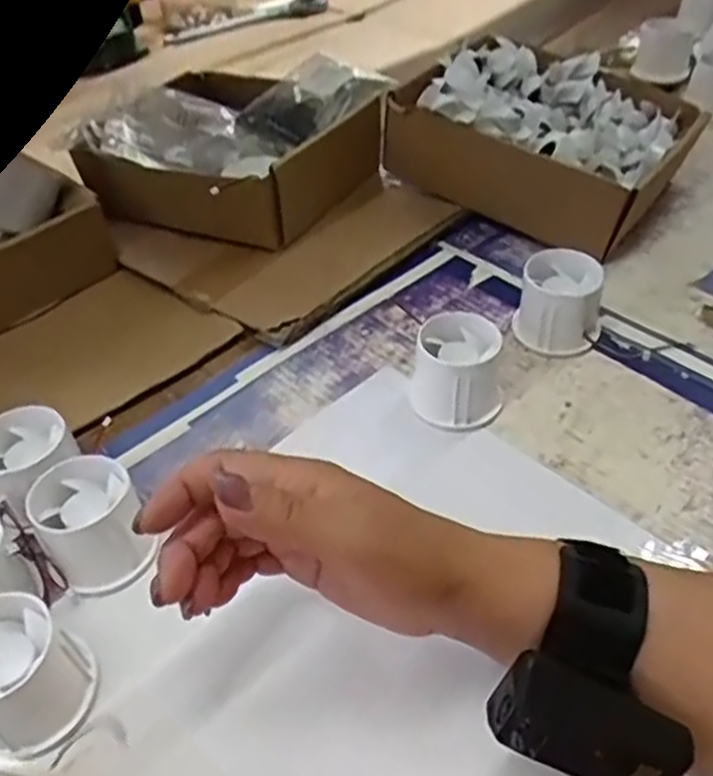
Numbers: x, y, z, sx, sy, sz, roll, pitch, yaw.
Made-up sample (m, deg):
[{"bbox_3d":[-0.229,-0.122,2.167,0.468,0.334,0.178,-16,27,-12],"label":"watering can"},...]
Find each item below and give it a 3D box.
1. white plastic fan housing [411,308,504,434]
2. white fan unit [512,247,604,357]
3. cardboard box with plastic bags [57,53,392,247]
[{"bbox_3d":[0.063,-0.011,0.462,0.051,0.049,0.055,7,45,12],"label":"white plastic fan housing"},{"bbox_3d":[0.136,-0.057,0.506,0.054,0.052,0.049,10,45,14],"label":"white fan unit"},{"bbox_3d":[-0.102,-0.213,0.667,0.199,0.084,0.197,17,48,21],"label":"cardboard box with plastic bags"}]

